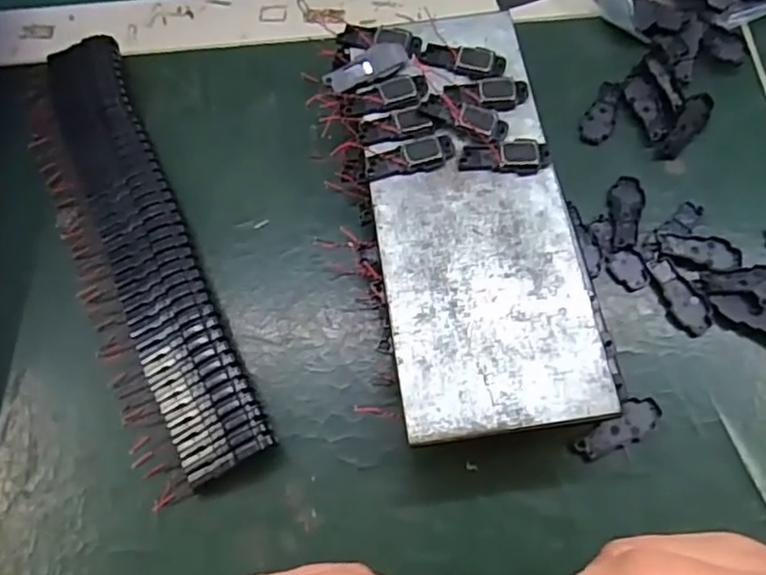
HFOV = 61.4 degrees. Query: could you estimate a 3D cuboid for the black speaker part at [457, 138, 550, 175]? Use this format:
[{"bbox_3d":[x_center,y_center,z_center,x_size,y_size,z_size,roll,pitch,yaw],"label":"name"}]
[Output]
[{"bbox_3d":[0.053,-0.058,0.280,0.038,0.004,0.016,5,68,4],"label":"black speaker part"}]

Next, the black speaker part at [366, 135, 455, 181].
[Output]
[{"bbox_3d":[0.012,-0.057,0.281,0.039,0.004,0.015,-13,68,-3],"label":"black speaker part"}]

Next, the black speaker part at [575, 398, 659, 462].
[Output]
[{"bbox_3d":[0.100,0.060,0.270,0.040,0.004,0.015,-33,70,-11],"label":"black speaker part"}]

